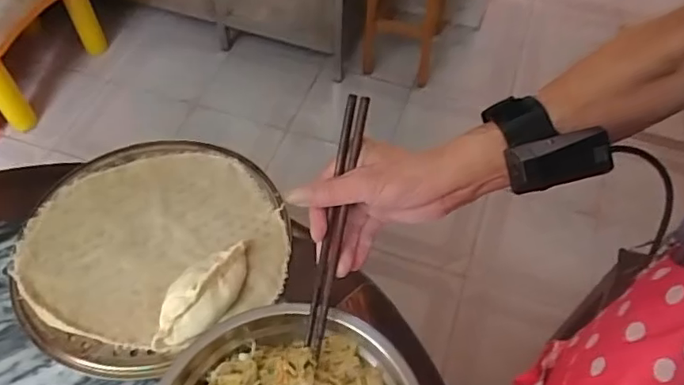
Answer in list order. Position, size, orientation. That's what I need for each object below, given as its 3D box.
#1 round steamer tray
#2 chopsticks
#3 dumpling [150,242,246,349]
[{"bbox_3d":[-0.199,0.047,0.584,0.260,0.018,0.255,1,55,-1],"label":"round steamer tray"},{"bbox_3d":[-0.005,0.024,0.447,0.017,0.017,0.201,11,91,6],"label":"chopsticks"},{"bbox_3d":[-0.129,0.094,0.528,0.053,0.029,0.120,31,60,19],"label":"dumpling"}]

